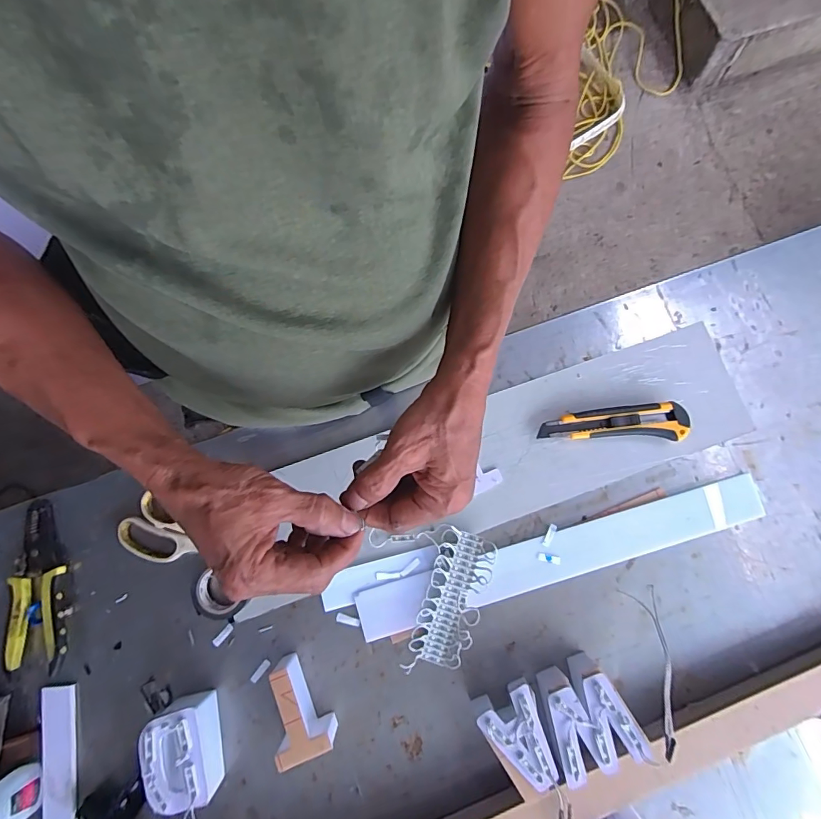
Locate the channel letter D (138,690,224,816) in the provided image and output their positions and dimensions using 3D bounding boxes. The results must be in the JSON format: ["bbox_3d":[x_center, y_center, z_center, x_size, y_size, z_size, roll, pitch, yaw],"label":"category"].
[{"bbox_3d":[-0.216,0.326,0.431,0.053,0.050,0.082,-14,80,-3],"label":"channel letter D"}]

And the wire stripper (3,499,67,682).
[{"bbox_3d":[-0.389,0.183,0.469,0.059,0.020,0.167,-8,80,-2],"label":"wire stripper"}]

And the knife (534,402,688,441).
[{"bbox_3d":[0.223,0.015,0.498,0.158,0.021,0.039,-2,80,-1],"label":"knife"}]

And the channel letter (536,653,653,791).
[{"bbox_3d":[0.167,0.301,0.440,0.078,0.053,0.084,-26,81,-5],"label":"channel letter"}]

